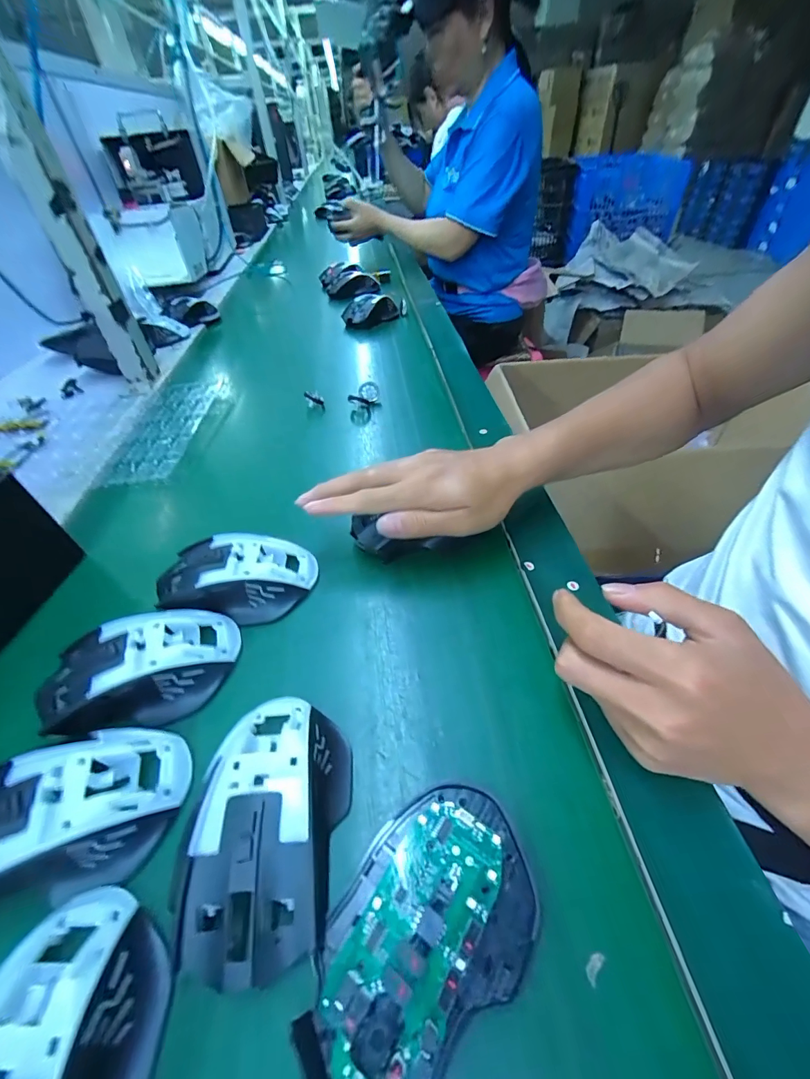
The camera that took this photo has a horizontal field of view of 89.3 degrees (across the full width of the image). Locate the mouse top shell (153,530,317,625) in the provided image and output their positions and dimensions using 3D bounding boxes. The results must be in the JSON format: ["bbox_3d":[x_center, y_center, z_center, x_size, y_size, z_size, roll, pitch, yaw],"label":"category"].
[{"bbox_3d":[-0.125,0.025,0.305,0.108,0.027,0.065,-5,43,0],"label":"mouse top shell"}]

